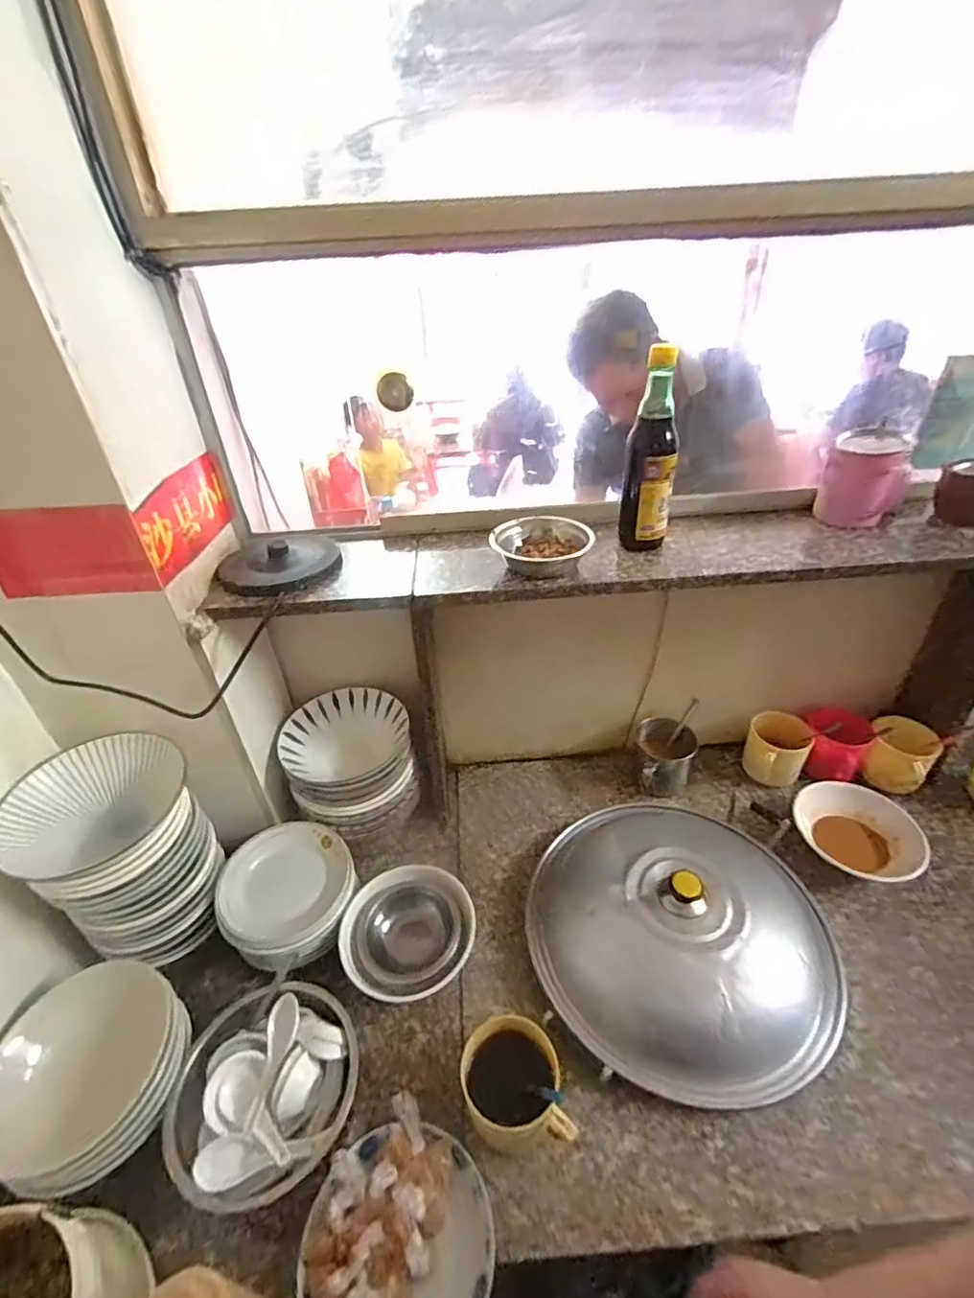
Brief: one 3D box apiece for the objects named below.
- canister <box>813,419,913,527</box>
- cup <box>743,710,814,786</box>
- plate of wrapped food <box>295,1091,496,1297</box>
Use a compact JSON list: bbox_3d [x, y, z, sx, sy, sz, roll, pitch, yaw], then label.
[{"bbox_3d":[0.512,-0.233,0.747,0.092,0.115,0.113,18,40,28],"label":"canister"},{"bbox_3d":[0.487,0.175,0.927,0.093,0.109,0.077,20,41,30],"label":"cup"},{"bbox_3d":[-0.084,0.549,0.505,0.172,0.058,0.171,-2,35,2],"label":"plate of wrapped food"}]

